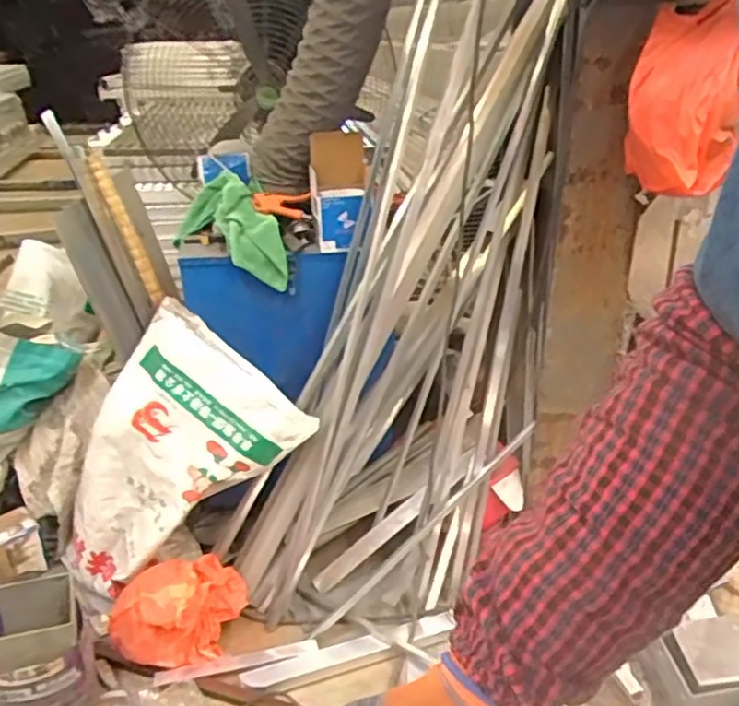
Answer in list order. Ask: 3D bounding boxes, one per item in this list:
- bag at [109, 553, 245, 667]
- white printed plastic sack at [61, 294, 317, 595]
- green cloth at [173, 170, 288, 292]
[{"bbox_3d":[-0.398,0.551,1.461,0.284,0.176,0.157,-15,29,-28],"label":"bag"},{"bbox_3d":[-0.495,0.262,1.521,0.400,0.683,0.123,44,15,6],"label":"white printed plastic sack"},{"bbox_3d":[-0.307,-0.279,1.624,0.190,0.143,0.342,-20,55,-36],"label":"green cloth"}]

